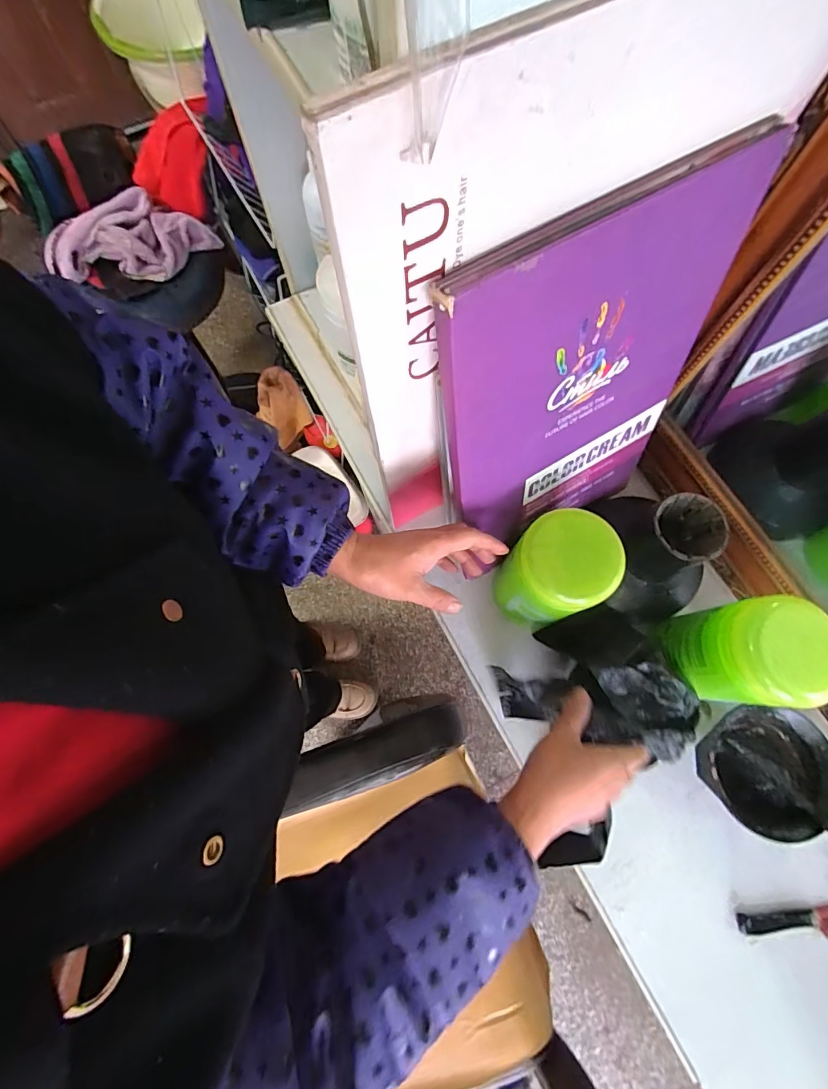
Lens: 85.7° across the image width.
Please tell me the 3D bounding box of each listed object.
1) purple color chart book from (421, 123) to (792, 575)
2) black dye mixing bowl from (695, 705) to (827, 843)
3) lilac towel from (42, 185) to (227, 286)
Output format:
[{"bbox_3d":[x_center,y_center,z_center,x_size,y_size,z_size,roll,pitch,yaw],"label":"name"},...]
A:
[{"bbox_3d":[0.137,-0.115,0.394,0.246,0.327,0.021,-30,62,-8],"label":"purple color chart book"},{"bbox_3d":[0.365,0.234,0.470,0.120,0.049,0.122,0,72,0],"label":"black dye mixing bowl"},{"bbox_3d":[-0.512,-0.572,0.836,0.250,0.080,0.135,-16,73,-5],"label":"lilac towel"}]

